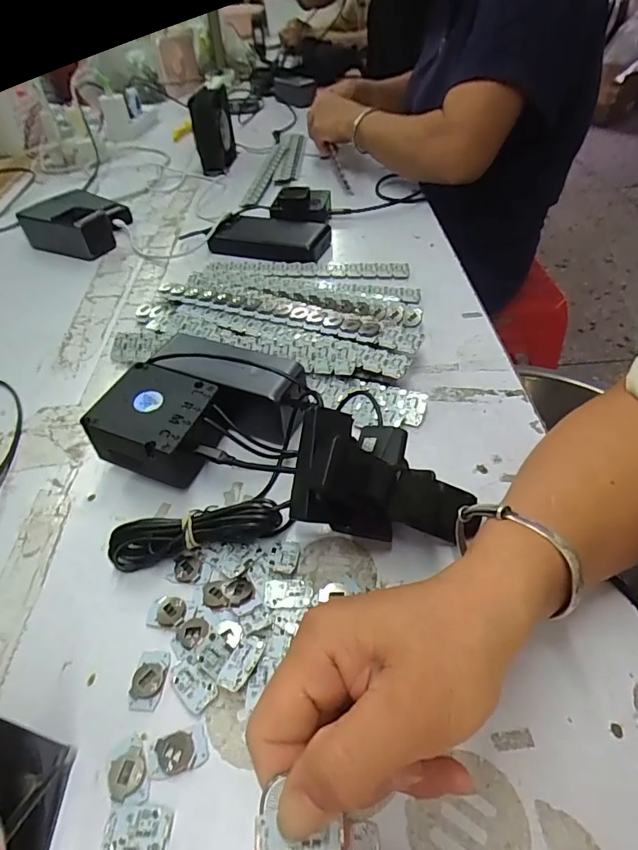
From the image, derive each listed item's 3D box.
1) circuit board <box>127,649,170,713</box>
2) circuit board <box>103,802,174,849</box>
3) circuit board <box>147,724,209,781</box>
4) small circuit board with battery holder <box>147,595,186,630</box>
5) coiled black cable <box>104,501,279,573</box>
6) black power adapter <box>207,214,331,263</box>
[{"bbox_3d":[-0.096,0.144,0.265,0.018,0.006,0.031,-1,46,5],"label":"circuit board"},{"bbox_3d":[-0.085,0.190,0.219,0.029,0.004,0.019,2,46,7],"label":"circuit board"},{"bbox_3d":[-0.073,0.168,0.240,0.029,0.004,0.018,-14,46,-8],"label":"circuit board"},{"bbox_3d":[-0.095,0.116,0.290,0.025,0.006,0.018,5,47,10],"label":"small circuit board with battery holder"},{"bbox_3d":[-0.082,0.072,0.311,0.111,0.034,0.025,-8,46,-3],"label":"coiled black cable"},{"bbox_3d":[-0.063,-0.253,0.627,0.159,0.024,0.081,13,49,17],"label":"black power adapter"}]

